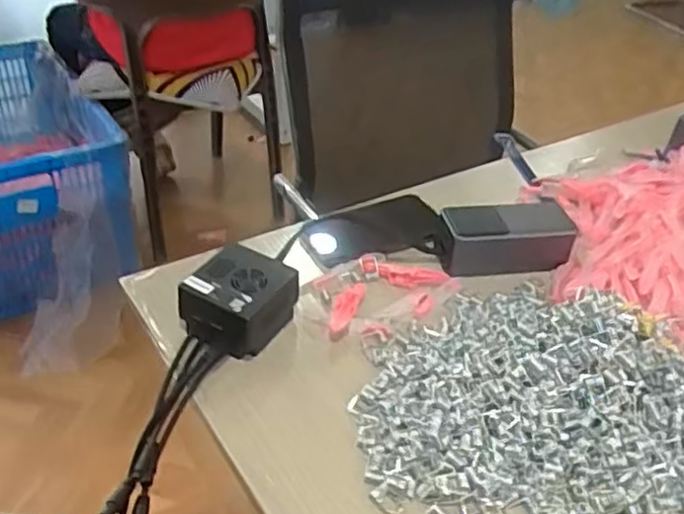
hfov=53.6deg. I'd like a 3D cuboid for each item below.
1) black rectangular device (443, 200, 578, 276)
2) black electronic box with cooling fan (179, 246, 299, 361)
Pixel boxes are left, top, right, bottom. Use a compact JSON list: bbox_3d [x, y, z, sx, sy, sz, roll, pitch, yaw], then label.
[{"bbox_3d":[0.163,-0.023,0.673,0.126,0.053,0.054,-1,39,-8],"label":"black rectangular device"},{"bbox_3d":[-0.083,0.039,0.574,0.079,0.058,0.084,21,41,18],"label":"black electronic box with cooling fan"}]

